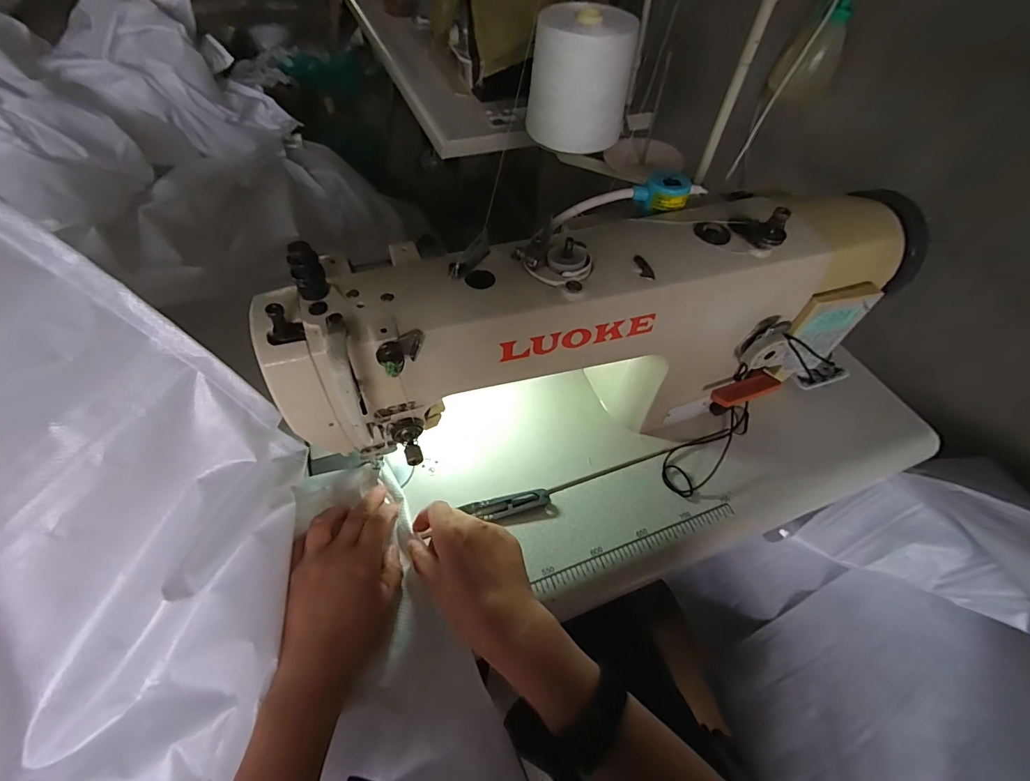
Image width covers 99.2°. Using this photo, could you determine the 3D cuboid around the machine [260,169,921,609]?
[{"bbox_3d":[0.125,-0.017,0.417,0.595,0.256,0.233,-14,56,-14],"label":"machine"}]

